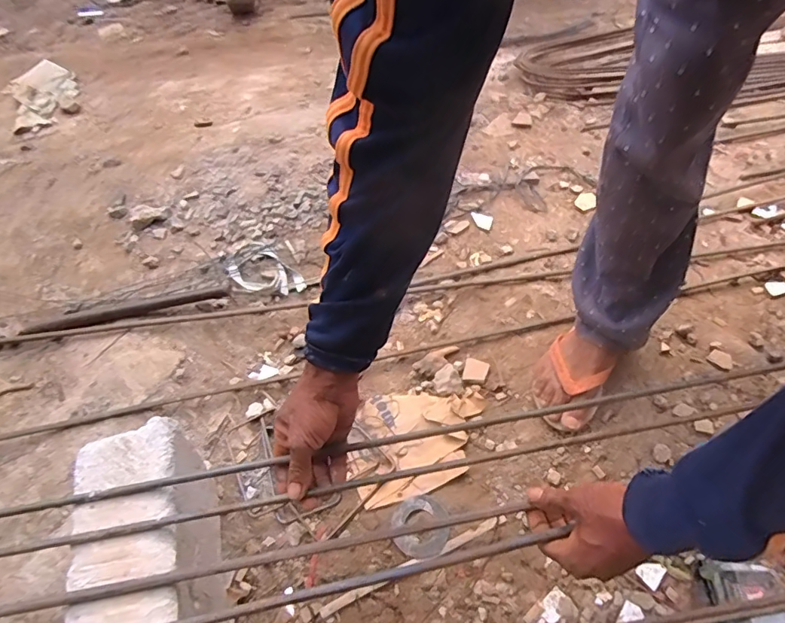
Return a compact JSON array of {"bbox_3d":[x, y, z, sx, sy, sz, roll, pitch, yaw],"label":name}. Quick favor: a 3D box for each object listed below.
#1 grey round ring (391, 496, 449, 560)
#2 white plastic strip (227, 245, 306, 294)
[{"bbox_3d":[0.036,0.279,0.633,0.072,0.011,0.073,-1,52,1],"label":"grey round ring"},{"bbox_3d":[-0.244,-0.072,0.916,0.167,0.006,0.091,38,62,27],"label":"white plastic strip"}]

